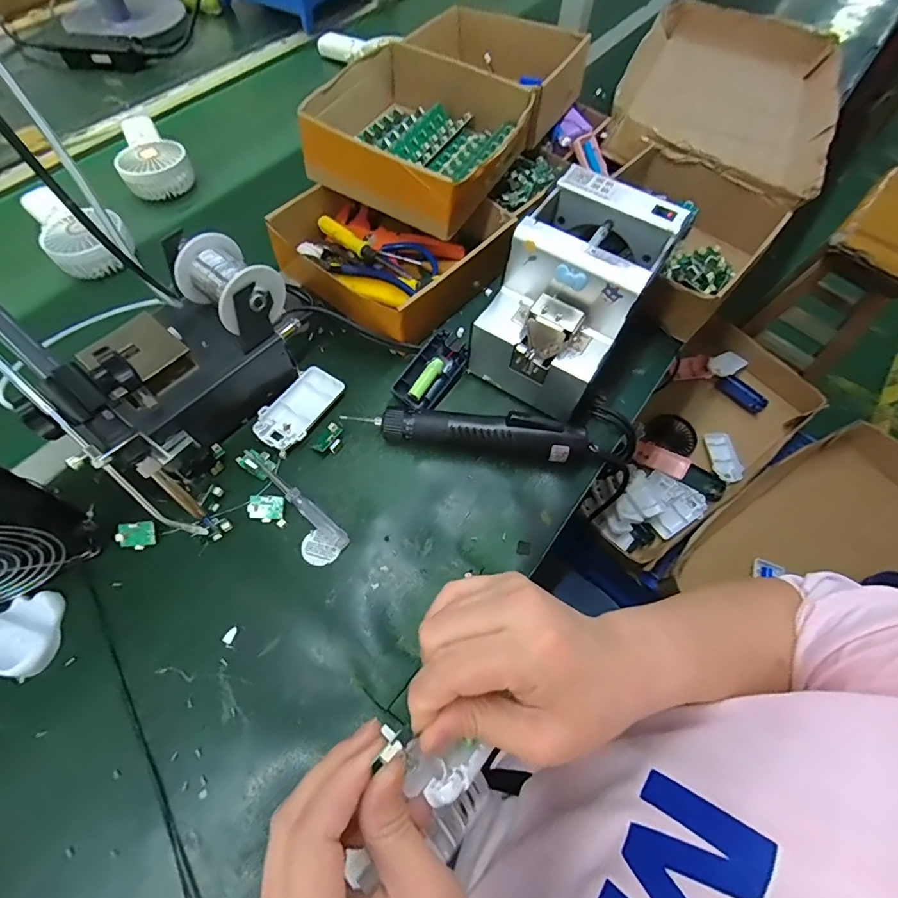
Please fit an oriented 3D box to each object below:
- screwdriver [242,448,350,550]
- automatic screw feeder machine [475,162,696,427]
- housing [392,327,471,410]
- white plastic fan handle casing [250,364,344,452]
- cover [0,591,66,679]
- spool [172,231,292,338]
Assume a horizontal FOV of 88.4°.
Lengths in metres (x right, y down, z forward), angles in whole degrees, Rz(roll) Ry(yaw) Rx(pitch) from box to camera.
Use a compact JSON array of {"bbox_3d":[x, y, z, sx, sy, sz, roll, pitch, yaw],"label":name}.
[{"bbox_3d":[-0.142,0.043,0.425,0.134,0.010,0.014,37,67,17],"label":"screwdriver"},{"bbox_3d":[0.118,-0.146,0.459,0.121,0.151,0.166,30,65,13],"label":"automatic screw feeder machine"},{"bbox_3d":[-0.018,-0.079,0.485,0.043,0.032,0.086,32,65,14],"label":"housing"},{"bbox_3d":[-0.150,-0.041,0.467,0.050,0.014,0.095,27,64,12],"label":"white plastic fan handle casing"},{"bbox_3d":[-0.340,0.146,0.362,0.055,0.019,0.061,-9,62,-7],"label":"cover"},{"bbox_3d":[-0.191,-0.140,0.410,0.077,0.067,0.061,37,67,16],"label":"spool"}]

